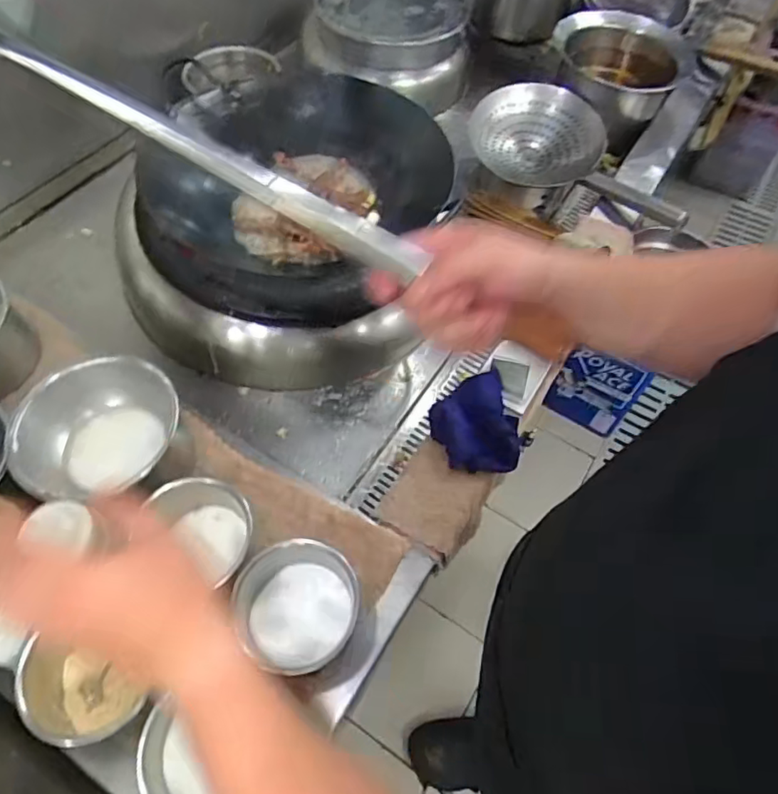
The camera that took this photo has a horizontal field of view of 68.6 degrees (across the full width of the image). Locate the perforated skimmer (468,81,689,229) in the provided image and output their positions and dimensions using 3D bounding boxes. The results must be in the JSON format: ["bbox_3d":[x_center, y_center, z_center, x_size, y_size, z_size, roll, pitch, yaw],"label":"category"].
[{"bbox_3d":[0.342,-0.419,1.024,0.427,0.118,0.191,39,64,20],"label":"perforated skimmer"}]

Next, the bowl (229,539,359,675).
[{"bbox_3d":[-0.085,0.220,0.587,0.102,0.075,0.117,13,58,6],"label":"bowl"}]

